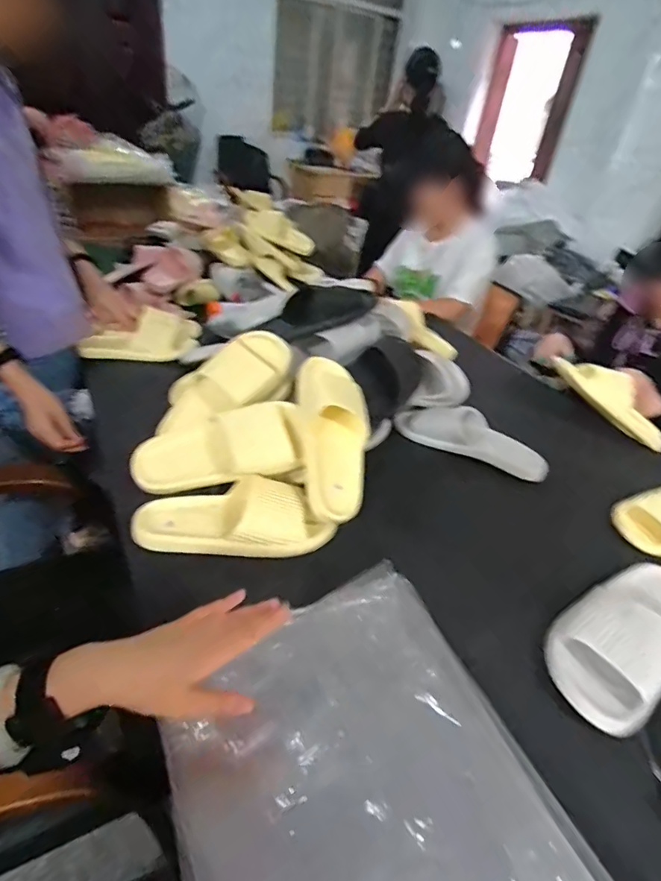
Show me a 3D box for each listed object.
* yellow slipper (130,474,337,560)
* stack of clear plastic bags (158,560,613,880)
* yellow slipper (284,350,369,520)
[{"bbox_3d":[-0.127,0.099,0.646,0.261,0.067,0.103,-1,35,-12],"label":"yellow slipper"},{"bbox_3d":[0.032,0.304,0.407,0.301,0.035,0.392,-14,41,-19],"label":"stack of clear plastic bags"},{"bbox_3d":[0.007,-0.008,0.693,0.119,0.070,0.247,-1,74,-12],"label":"yellow slipper"}]

